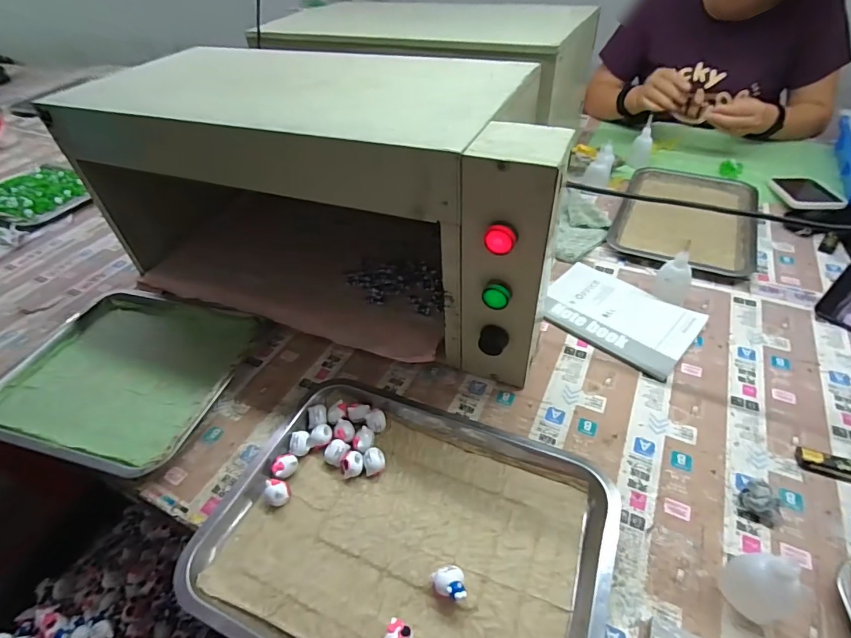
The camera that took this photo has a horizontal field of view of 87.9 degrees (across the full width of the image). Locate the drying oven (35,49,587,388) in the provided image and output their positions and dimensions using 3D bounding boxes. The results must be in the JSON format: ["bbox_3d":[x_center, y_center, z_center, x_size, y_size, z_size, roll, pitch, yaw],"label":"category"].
[{"bbox_3d":[-0.154,-0.177,0.617,0.671,0.286,0.280,15,47,16],"label":"drying oven"}]

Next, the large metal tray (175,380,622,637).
[{"bbox_3d":[-0.017,0.194,0.414,0.355,0.030,0.265,15,47,18],"label":"large metal tray"}]

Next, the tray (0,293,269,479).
[{"bbox_3d":[-0.408,0.064,0.589,0.336,0.028,0.254,9,47,16],"label":"tray"}]

